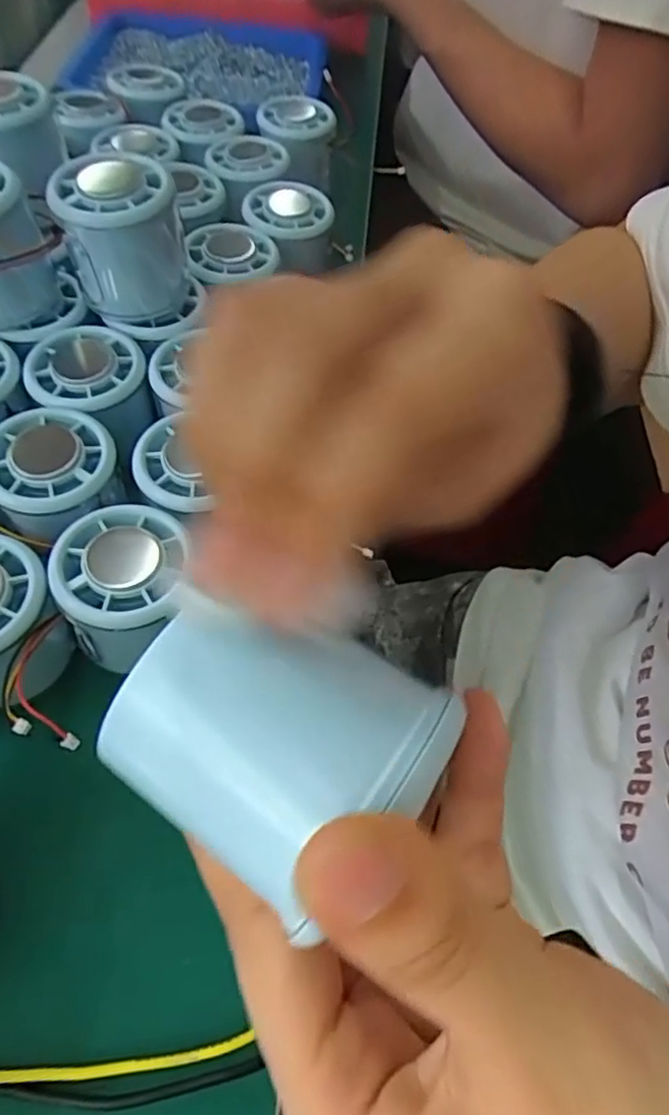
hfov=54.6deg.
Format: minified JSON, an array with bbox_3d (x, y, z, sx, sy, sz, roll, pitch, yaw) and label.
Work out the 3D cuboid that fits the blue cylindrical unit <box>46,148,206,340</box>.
[{"bbox_3d":[-0.100,-0.156,0.321,0.060,0.067,0.058,-17,60,-13],"label":"blue cylindrical unit"}]

